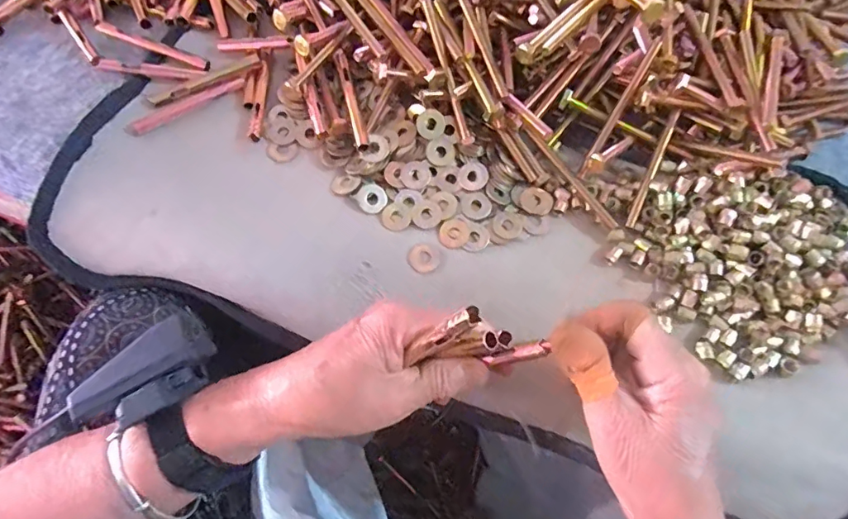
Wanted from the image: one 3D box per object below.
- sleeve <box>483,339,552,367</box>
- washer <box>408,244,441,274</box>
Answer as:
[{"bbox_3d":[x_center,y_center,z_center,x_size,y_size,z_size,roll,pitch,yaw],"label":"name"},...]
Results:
[{"bbox_3d":[0.049,0.052,0.270,0.036,0.006,0.007,-21,65,26],"label":"sleeve"},{"bbox_3d":[0.000,-0.001,0.345,0.021,0.004,0.022,0,67,1],"label":"washer"}]

